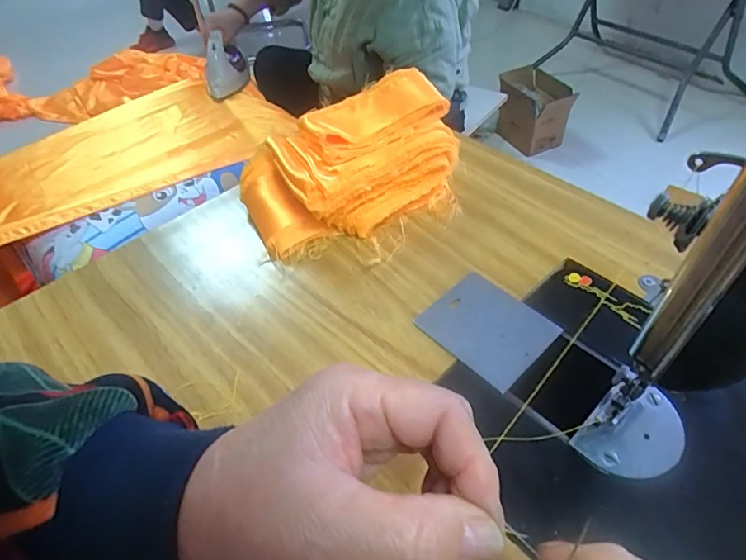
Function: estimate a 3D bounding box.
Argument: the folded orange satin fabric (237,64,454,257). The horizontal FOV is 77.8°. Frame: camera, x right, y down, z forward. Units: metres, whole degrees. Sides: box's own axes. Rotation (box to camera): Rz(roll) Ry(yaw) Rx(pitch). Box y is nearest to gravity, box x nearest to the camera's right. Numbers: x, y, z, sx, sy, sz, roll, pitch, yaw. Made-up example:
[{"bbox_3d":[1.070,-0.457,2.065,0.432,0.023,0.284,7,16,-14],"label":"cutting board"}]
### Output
[{"bbox_3d":[-0.016,-0.091,0.367,0.171,0.068,0.096,-20,50,-13],"label":"folded orange satin fabric"}]

